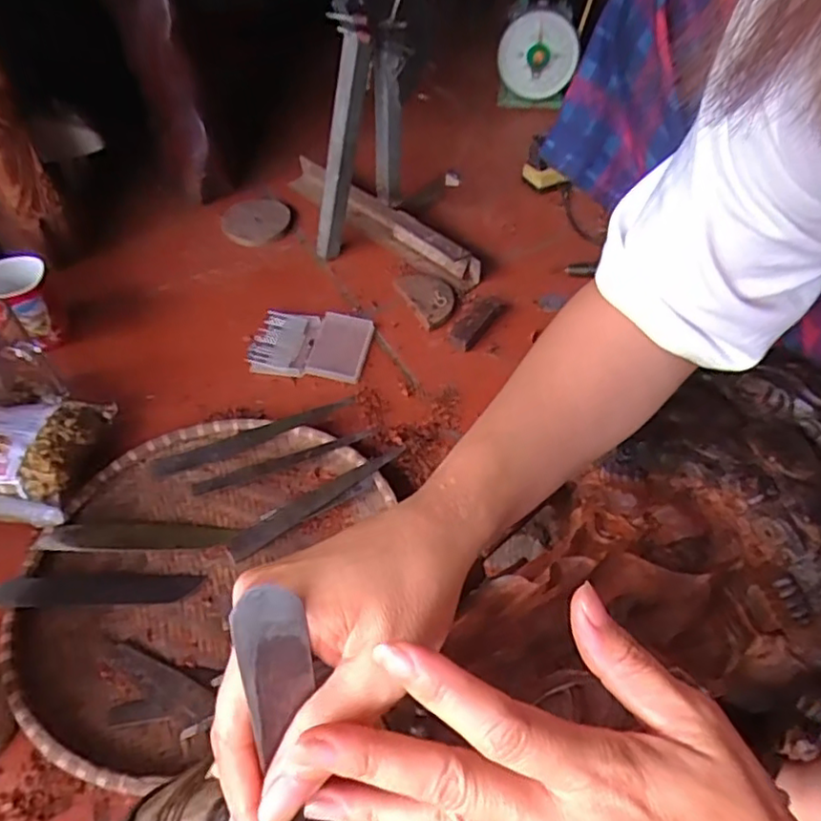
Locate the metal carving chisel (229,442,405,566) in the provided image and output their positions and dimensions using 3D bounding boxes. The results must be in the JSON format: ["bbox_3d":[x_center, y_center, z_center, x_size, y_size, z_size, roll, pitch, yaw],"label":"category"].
[{"bbox_3d":[-0.089,0.084,0.616,0.186,0.012,0.023,-33,70,-11],"label":"metal carving chisel"}]

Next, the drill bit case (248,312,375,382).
[{"bbox_3d":[-0.118,-0.081,0.766,0.129,0.018,0.101,6,50,7],"label":"drill bit case"}]

